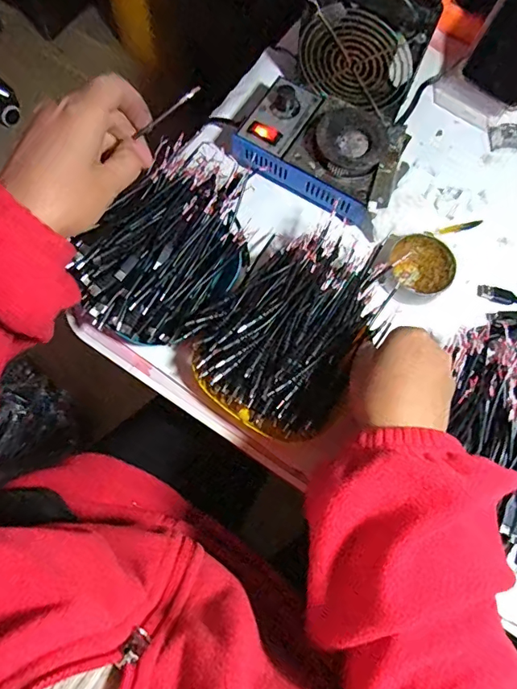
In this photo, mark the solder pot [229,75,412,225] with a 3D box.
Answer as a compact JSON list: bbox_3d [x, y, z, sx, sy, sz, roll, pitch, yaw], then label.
[{"bbox_3d":[0.062,-0.193,0.478,0.163,0.061,0.135,30,76,7],"label":"solder pot"}]

